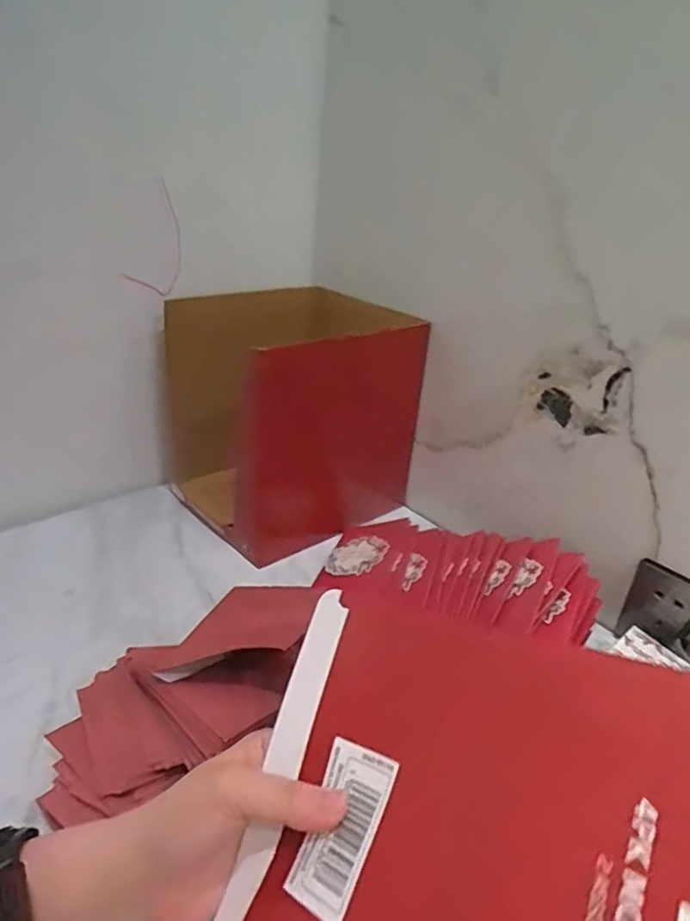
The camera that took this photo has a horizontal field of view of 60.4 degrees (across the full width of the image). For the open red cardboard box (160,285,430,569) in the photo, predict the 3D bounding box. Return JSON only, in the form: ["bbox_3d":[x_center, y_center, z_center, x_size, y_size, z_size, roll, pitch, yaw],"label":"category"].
[{"bbox_3d":[-0.067,-0.049,0.711,0.203,0.258,0.236,28,35,36],"label":"open red cardboard box"}]

